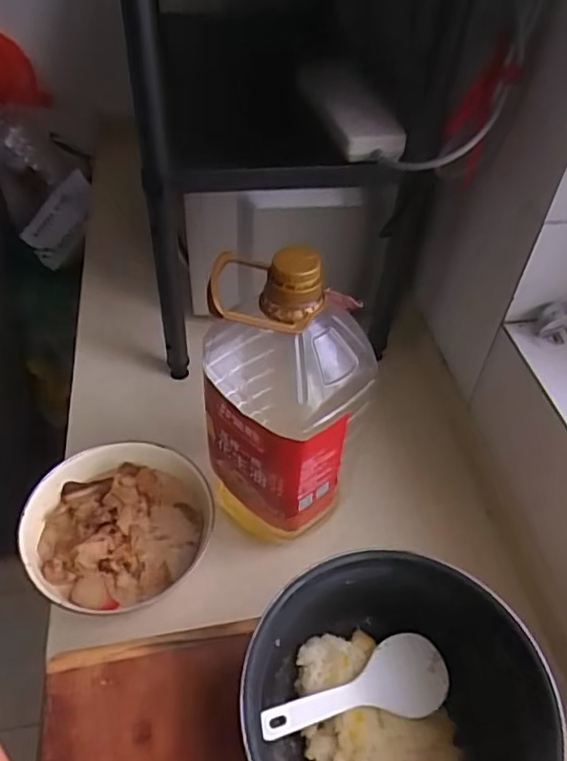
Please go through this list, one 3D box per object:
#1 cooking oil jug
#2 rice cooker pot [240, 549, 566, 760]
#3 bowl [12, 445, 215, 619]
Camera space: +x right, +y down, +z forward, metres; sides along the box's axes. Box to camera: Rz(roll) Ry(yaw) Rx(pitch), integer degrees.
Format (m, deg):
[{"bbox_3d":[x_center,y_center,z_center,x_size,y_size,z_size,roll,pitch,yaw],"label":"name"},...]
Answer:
[{"bbox_3d":[0.004,0.025,0.618,0.140,0.360,0.146,-34,57,-31],"label":"cooking oil jug"},{"bbox_3d":[0.085,0.283,0.482,0.226,0.153,0.220,2,46,-2],"label":"rice cooker pot"},{"bbox_3d":[-0.179,0.159,0.650,0.199,0.071,0.174,-24,52,-24],"label":"bowl"}]

